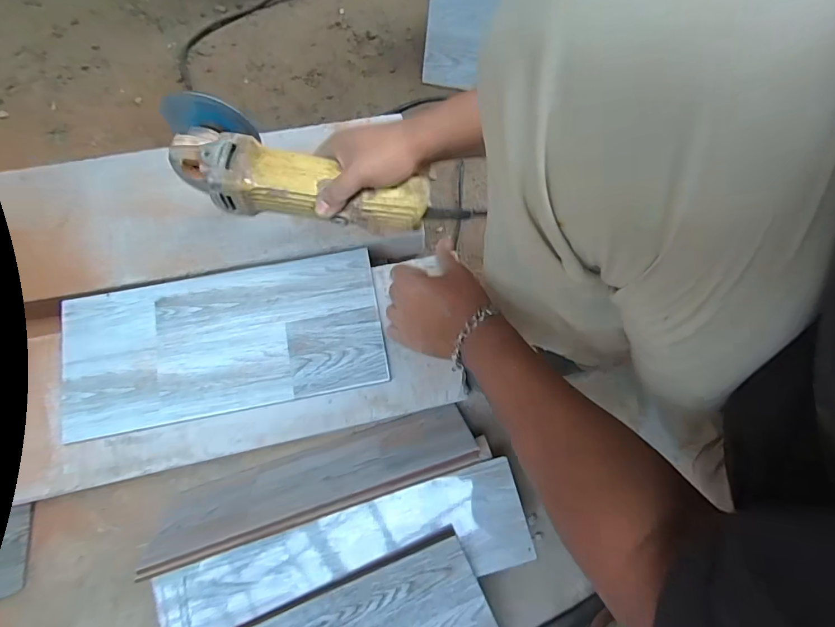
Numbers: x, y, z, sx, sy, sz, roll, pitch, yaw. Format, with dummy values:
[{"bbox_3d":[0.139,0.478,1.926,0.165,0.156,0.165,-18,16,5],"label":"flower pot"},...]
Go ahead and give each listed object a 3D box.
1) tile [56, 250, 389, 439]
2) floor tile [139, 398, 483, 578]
[{"bbox_3d":[-0.246,0.034,0.548,0.393,0.008,0.177,-10,76,-3],"label":"tile"},{"bbox_3d":[-0.126,0.202,0.534,0.389,0.126,0.014,-18,111,-5],"label":"floor tile"}]

